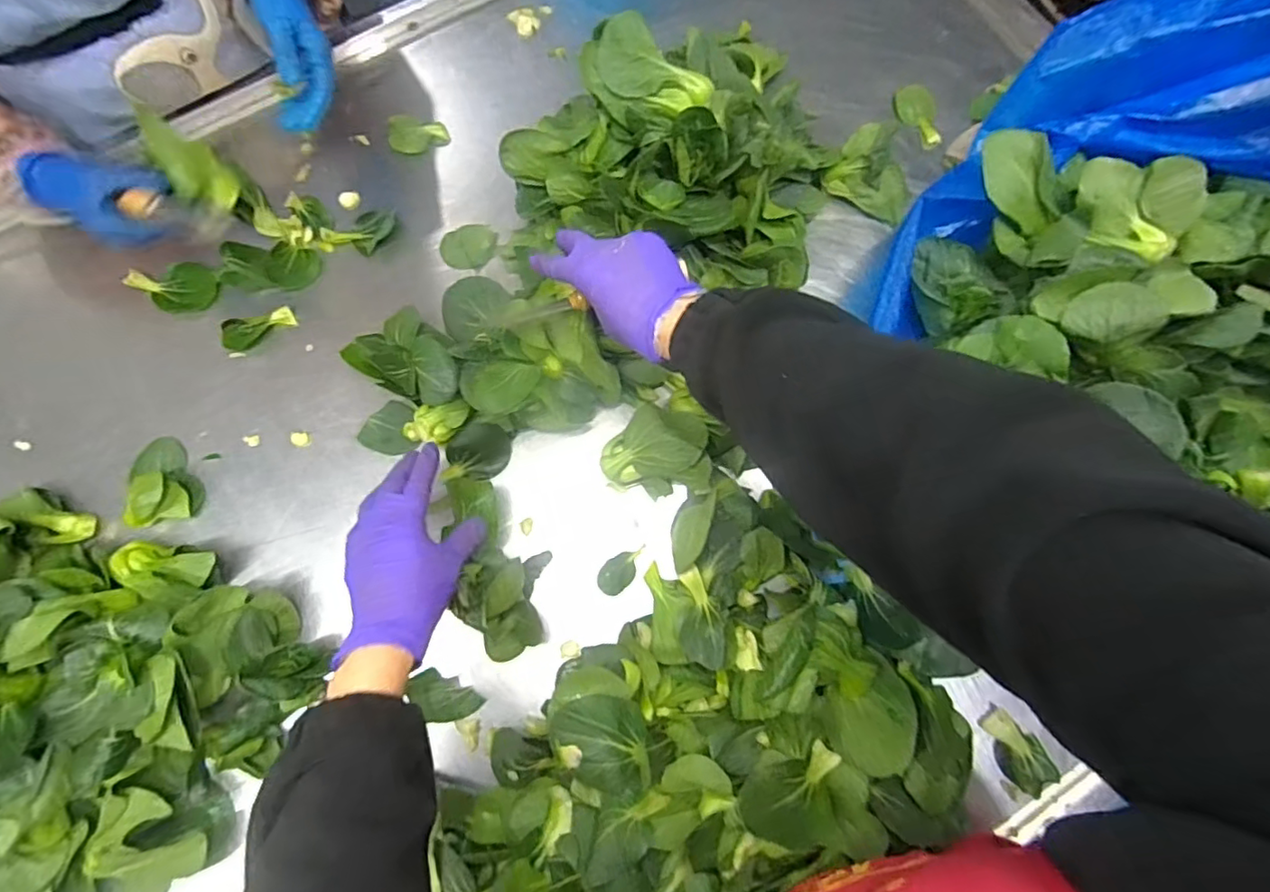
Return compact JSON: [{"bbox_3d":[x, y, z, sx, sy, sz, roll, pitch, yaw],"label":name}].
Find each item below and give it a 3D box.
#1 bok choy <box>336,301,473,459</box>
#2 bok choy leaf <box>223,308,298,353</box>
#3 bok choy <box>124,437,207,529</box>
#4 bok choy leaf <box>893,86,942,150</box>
[{"bbox_3d":[-0.227,-0.063,0.580,0.113,0.055,0.132,-13,77,-4],"label":"bok choy"},{"bbox_3d":[-0.400,-0.126,0.623,0.076,0.014,0.031,-25,78,-6],"label":"bok choy leaf"},{"bbox_3d":[-0.467,0.032,0.575,0.056,0.034,0.089,-25,78,-6],"label":"bok choy"},{"bbox_3d":[0.333,-0.385,0.683,0.039,0.019,0.078,-30,79,-7],"label":"bok choy leaf"}]

